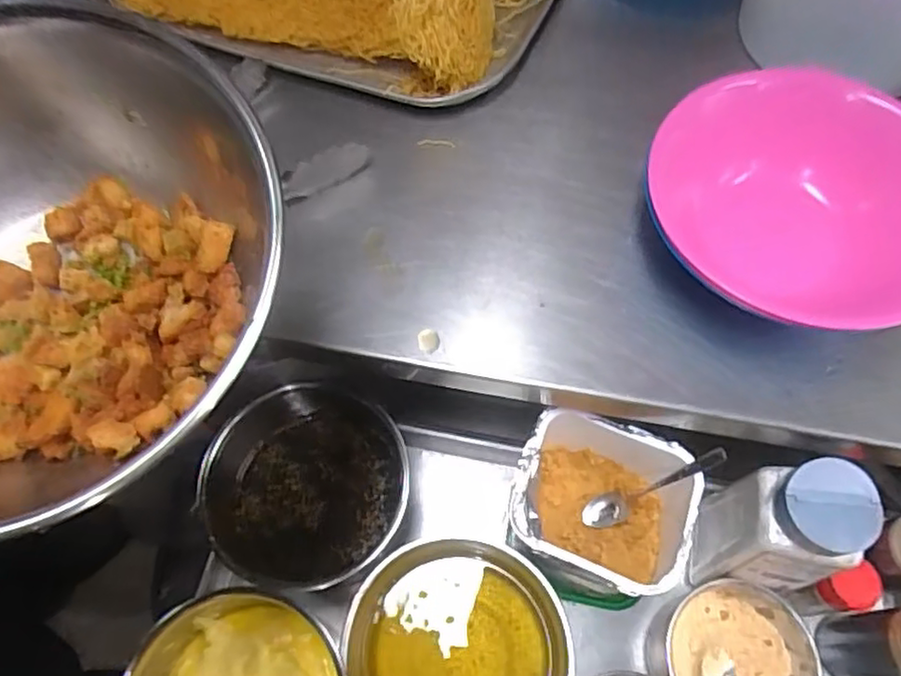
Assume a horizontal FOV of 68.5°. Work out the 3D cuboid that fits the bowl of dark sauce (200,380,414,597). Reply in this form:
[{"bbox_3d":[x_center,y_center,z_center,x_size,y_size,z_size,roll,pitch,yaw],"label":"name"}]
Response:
[{"bbox_3d":[-0.136,0.133,0.601,0.192,0.084,0.173,-26,66,-10],"label":"bowl of dark sauce"}]

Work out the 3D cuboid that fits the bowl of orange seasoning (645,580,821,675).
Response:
[{"bbox_3d":[0.240,0.273,0.562,0.109,0.078,0.118,-1,64,2],"label":"bowl of orange seasoning"}]

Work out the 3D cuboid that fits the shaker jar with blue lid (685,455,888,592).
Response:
[{"bbox_3d":[0.259,0.157,0.536,0.078,0.176,0.071,6,64,5],"label":"shaker jar with blue lid"}]

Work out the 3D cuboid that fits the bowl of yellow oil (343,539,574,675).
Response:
[{"bbox_3d":[0.010,0.272,0.550,0.185,0.090,0.176,-1,64,2],"label":"bowl of yellow oil"}]

